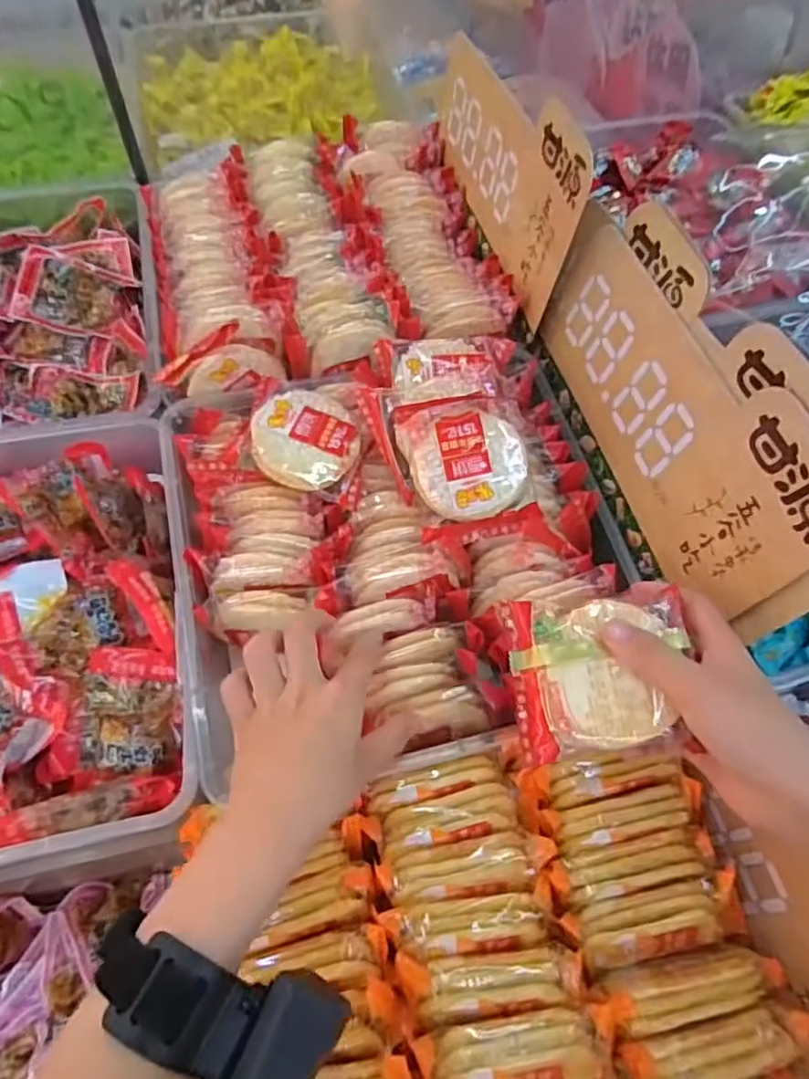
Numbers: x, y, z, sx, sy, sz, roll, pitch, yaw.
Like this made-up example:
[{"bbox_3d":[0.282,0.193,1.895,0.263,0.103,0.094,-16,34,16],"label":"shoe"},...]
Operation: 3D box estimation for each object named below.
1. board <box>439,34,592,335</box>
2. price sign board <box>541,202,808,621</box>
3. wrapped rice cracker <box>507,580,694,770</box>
[{"bbox_3d":[0.079,-0.314,0.536,0.008,0.131,0.271,-9,61,-15],"label":"board"},{"bbox_3d":[0.167,-0.086,0.436,0.007,0.125,0.280,-5,53,-23],"label":"price sign board"},{"bbox_3d":[0.103,0.069,0.349,0.090,0.018,0.081,-5,64,-2],"label":"wrapped rice cracker"}]

